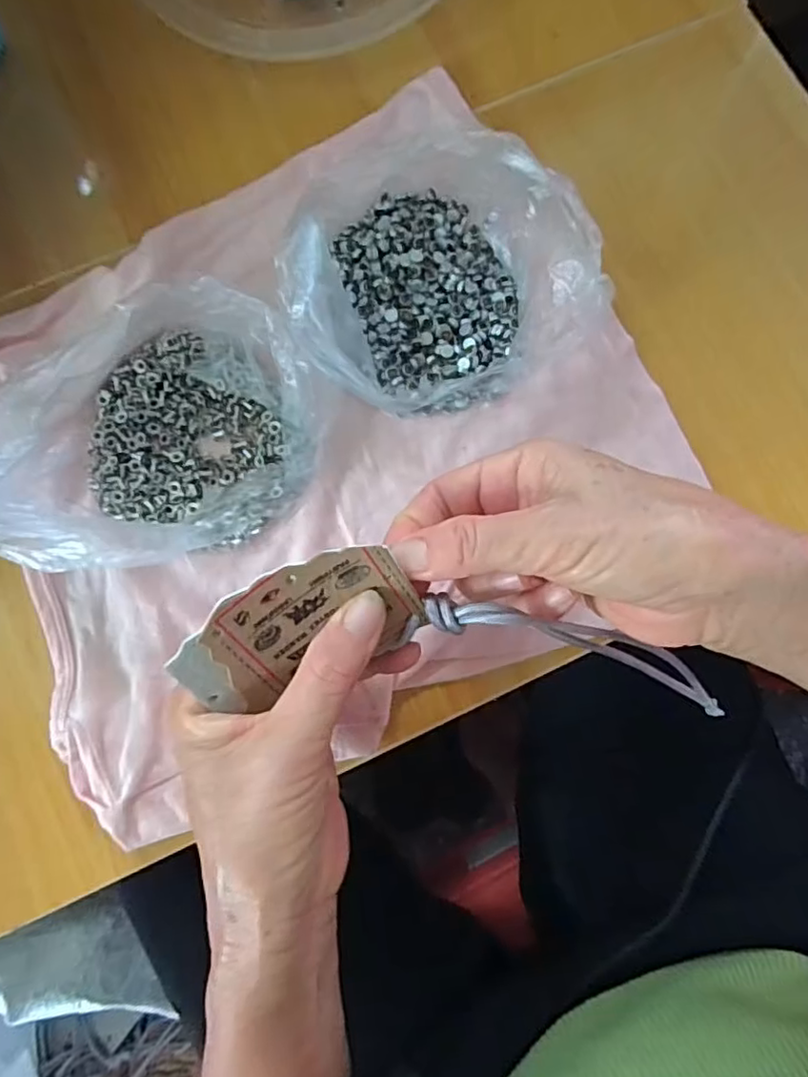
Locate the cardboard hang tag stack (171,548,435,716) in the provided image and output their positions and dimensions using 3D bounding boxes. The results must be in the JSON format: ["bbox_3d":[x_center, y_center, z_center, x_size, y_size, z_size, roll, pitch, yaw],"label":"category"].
[{"bbox_3d":[-0.037,0.032,0.214,0.085,0.005,0.046,-24,118,-9],"label":"cardboard hang tag stack"}]

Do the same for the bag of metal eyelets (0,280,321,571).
[{"bbox_3d":[-0.111,-0.051,0.272,0.142,0.058,0.125,-8,80,-2],"label":"bag of metal eyelets"}]

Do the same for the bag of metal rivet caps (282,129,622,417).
[{"bbox_3d":[0.011,-0.121,0.283,0.129,0.064,0.132,-43,83,-7],"label":"bag of metal rivet caps"}]

